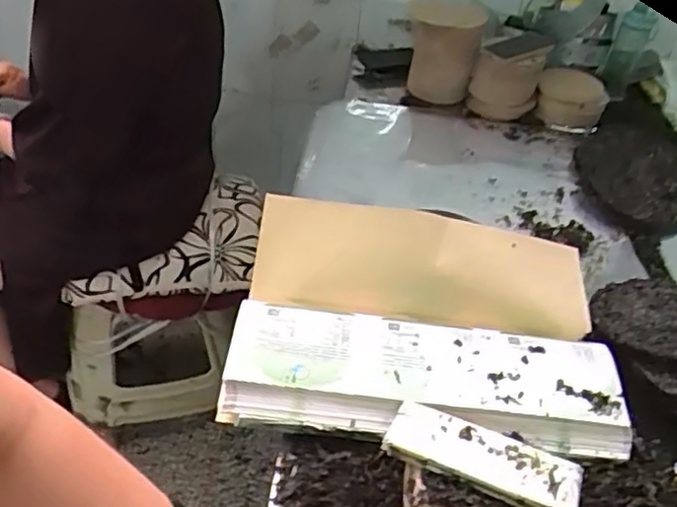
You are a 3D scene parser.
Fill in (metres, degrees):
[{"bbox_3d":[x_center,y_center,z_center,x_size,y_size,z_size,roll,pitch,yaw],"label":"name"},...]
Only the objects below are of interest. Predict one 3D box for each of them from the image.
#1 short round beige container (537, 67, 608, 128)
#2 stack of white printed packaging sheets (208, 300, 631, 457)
[{"bbox_3d":[0.504,-0.334,1.425,0.142,0.086,0.157,18,41,15],"label":"short round beige container"},{"bbox_3d":[0.108,0.155,0.824,0.491,0.048,0.170,7,39,2],"label":"stack of white printed packaging sheets"}]

